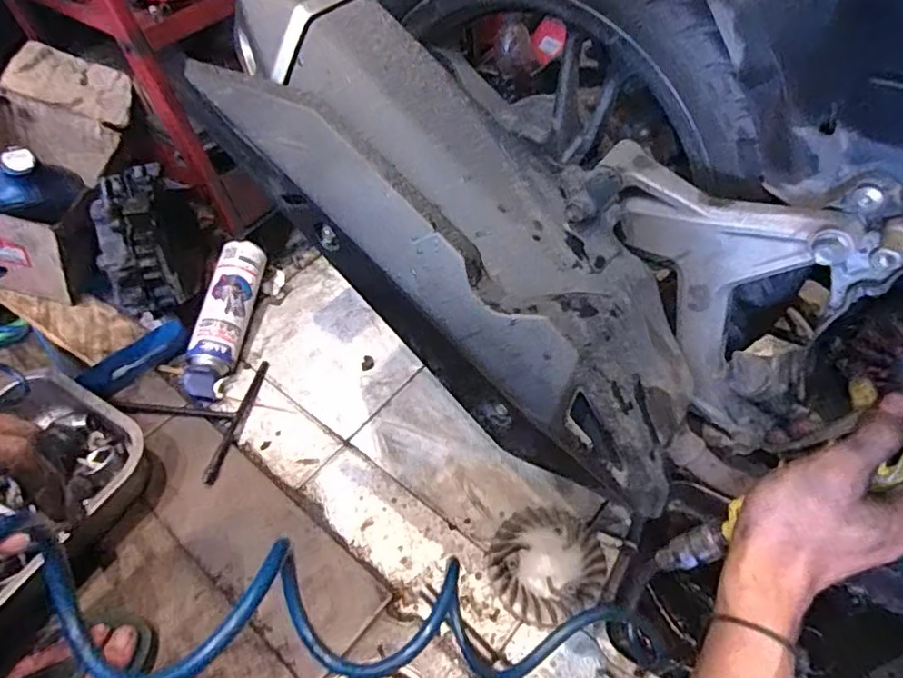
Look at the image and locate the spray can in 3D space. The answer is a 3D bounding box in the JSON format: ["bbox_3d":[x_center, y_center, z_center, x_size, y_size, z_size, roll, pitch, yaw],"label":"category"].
[{"bbox_3d":[-0.326,-0.029,0.843,0.061,0.058,0.243,5,67,10],"label":"spray can"}]

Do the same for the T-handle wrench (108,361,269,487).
[{"bbox_3d":[-0.365,0.099,0.782,0.183,0.014,0.187,3,50,9],"label":"T-handle wrench"}]

